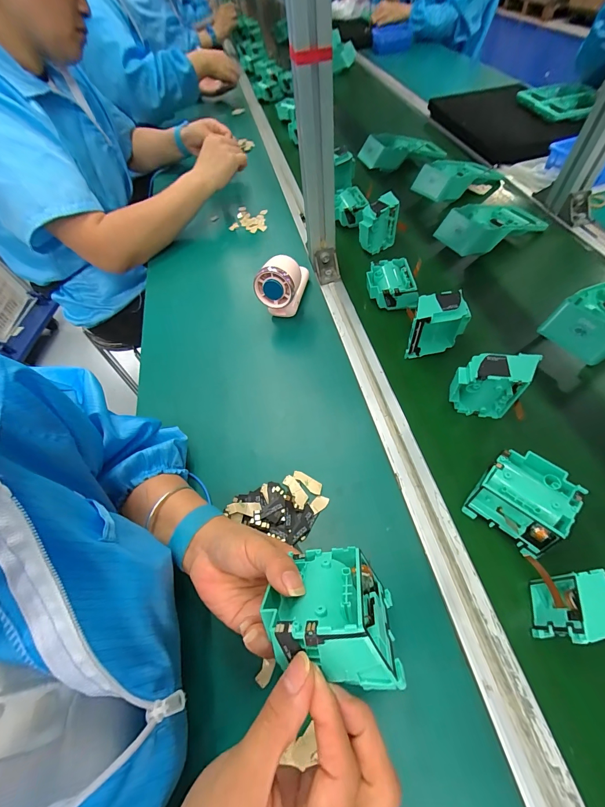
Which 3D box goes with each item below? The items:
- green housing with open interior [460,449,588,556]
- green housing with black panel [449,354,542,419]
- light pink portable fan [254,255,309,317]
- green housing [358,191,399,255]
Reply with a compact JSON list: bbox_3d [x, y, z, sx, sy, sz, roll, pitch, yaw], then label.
[{"bbox_3d":[0.214,0.093,0.318,0.077,0.045,0.079,37,65,26],"label":"green housing with open interior"},{"bbox_3d":[0.212,-0.016,0.373,0.081,0.086,0.041,2,55,6],"label":"green housing with black panel"},{"bbox_3d":[-0.028,-0.186,0.495,0.054,0.092,0.103,9,56,11],"label":"light pink portable fan"},{"bbox_3d":[0.130,-0.305,0.556,0.064,0.078,0.034,-32,58,-18],"label":"green housing"}]

